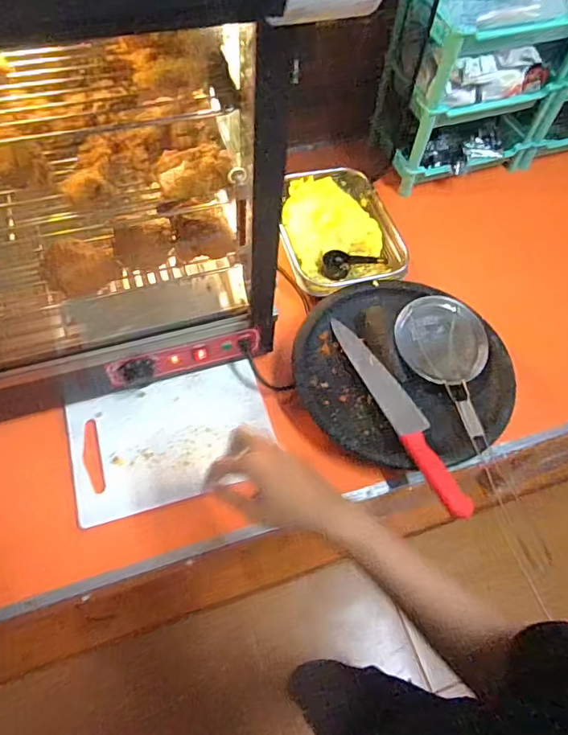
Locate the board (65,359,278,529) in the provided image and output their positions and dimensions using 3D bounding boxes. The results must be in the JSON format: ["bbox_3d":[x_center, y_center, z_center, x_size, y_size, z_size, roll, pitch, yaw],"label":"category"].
[{"bbox_3d":[-0.171,0.106,0.764,0.296,0.013,0.199,-15,62,-12],"label":"board"}]

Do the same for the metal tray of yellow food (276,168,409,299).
[{"bbox_3d":[0.093,-0.266,0.962,0.215,0.057,0.295,-12,61,-10],"label":"metal tray of yellow food"}]

